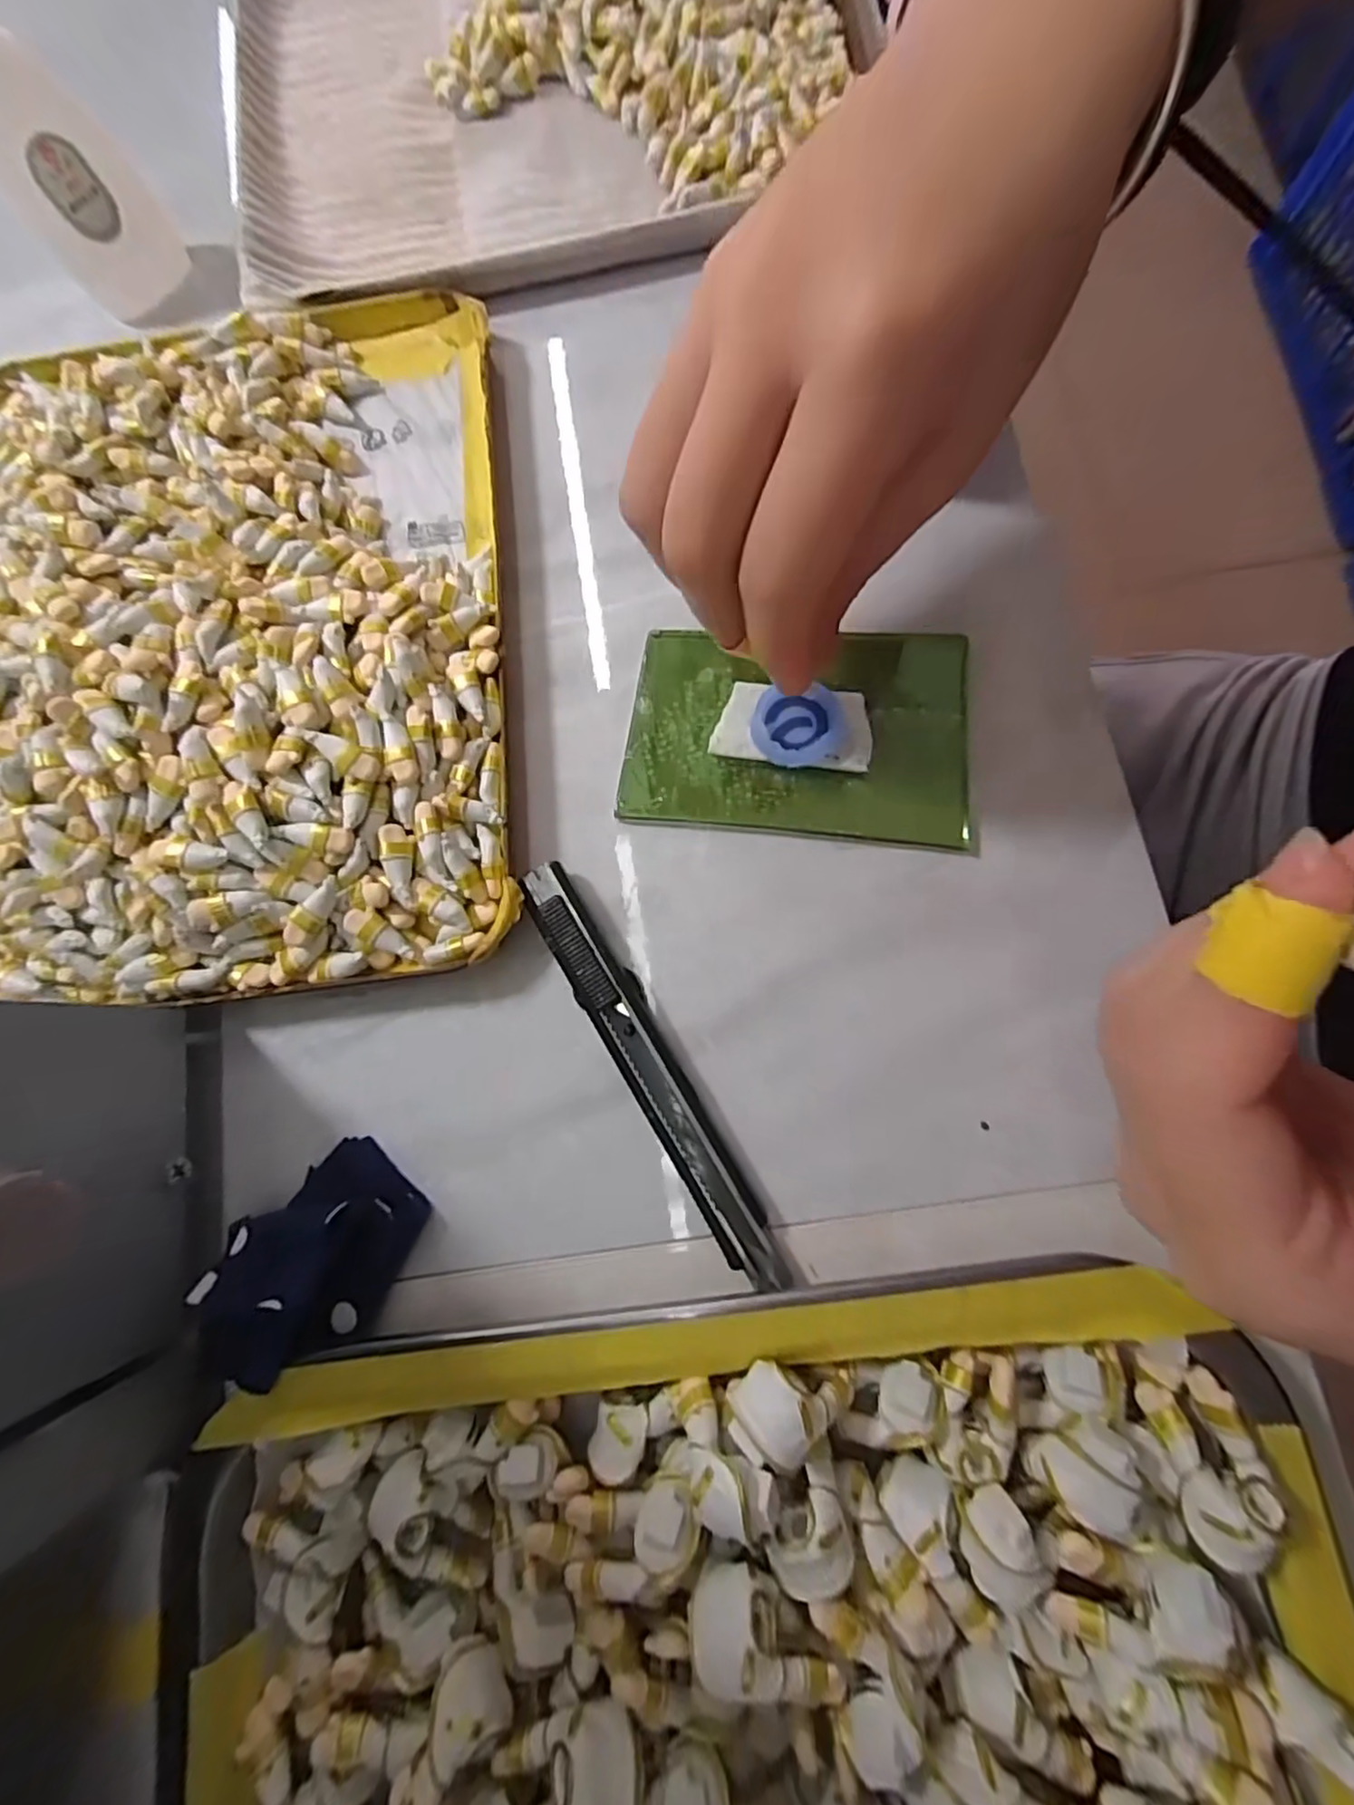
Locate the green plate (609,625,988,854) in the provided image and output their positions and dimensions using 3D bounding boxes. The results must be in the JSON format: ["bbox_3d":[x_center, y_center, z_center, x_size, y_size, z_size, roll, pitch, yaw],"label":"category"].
[{"bbox_3d":[0.037,-0.052,0.197,0.105,0.005,0.067,2,81,5],"label":"green plate"}]

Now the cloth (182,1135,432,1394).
[{"bbox_3d":[-0.099,0.097,0.169,0.041,0.025,0.056,40,85,10],"label":"cloth"}]

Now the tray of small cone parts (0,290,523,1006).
[{"bbox_3d":[-0.155,-0.092,0.201,0.191,0.031,0.240,-7,79,3],"label":"tray of small cone parts"}]

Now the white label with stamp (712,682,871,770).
[{"bbox_3d":[0.035,-0.054,0.193,0.046,0.006,0.025,4,80,5],"label":"white label with stamp"}]

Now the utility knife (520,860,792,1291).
[{"bbox_3d":[-0.008,0.046,0.182,0.016,0.009,0.129,-32,79,-2],"label":"utility knife"}]

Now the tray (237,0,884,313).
[{"bbox_3d":[-0.056,-0.348,0.250,0.241,0.031,0.237,-11,79,2],"label":"tray"}]

